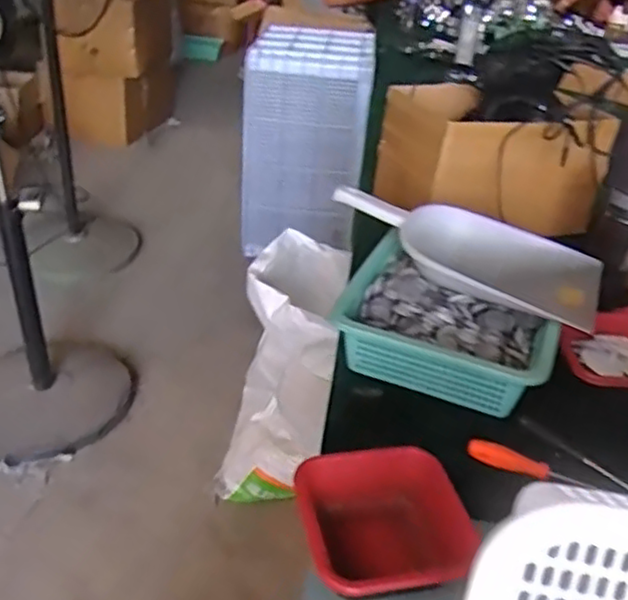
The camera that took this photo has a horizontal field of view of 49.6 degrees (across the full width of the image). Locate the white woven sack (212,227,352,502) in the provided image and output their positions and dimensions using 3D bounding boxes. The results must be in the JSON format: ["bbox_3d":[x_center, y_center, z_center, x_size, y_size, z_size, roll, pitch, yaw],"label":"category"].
[{"bbox_3d":[-0.090,0.171,1.464,0.211,0.561,0.279,7,32,3],"label":"white woven sack"}]

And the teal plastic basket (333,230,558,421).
[{"bbox_3d":[0.185,0.034,0.933,0.274,0.077,0.230,16,33,16],"label":"teal plastic basket"}]

